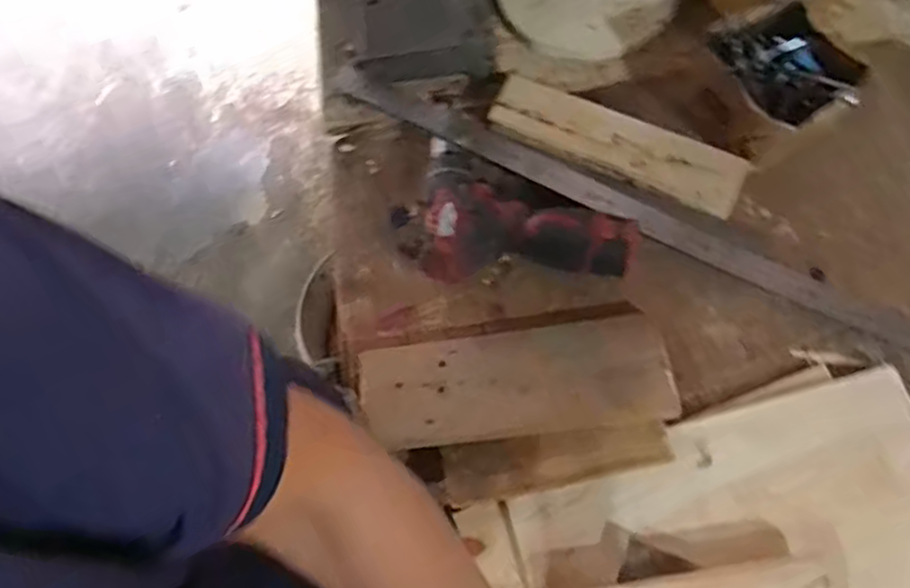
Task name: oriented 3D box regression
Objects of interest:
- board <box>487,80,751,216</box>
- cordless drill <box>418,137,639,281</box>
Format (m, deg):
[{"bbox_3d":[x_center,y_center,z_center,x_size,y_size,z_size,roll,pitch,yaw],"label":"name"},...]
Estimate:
[{"bbox_3d":[0.151,-0.142,0.672,0.239,0.015,0.055,24,99,10],"label":"board"},{"bbox_3d":[0.065,-0.077,0.658,0.198,0.060,0.128,3,73,7],"label":"cordless drill"}]

